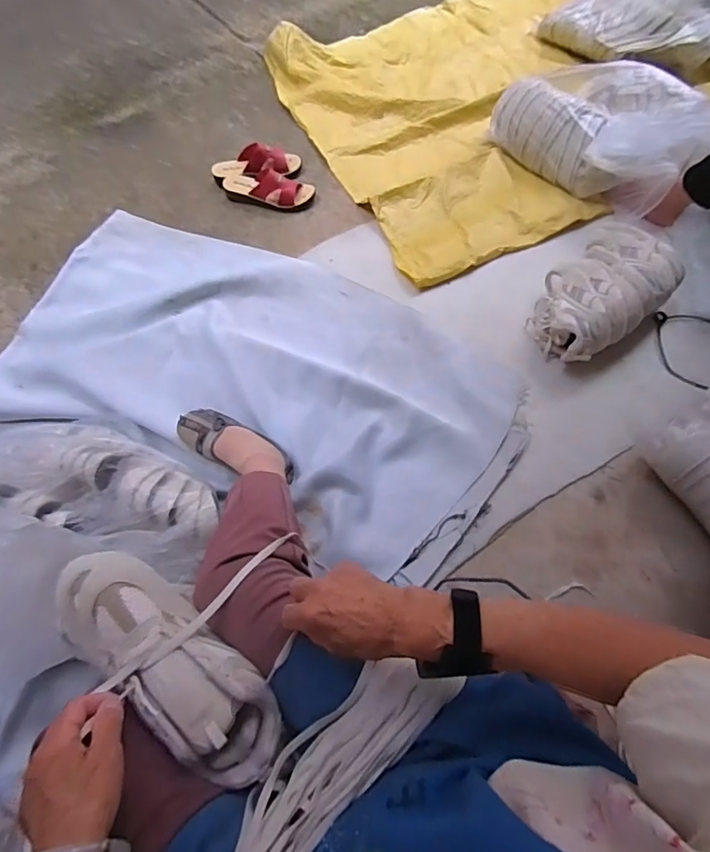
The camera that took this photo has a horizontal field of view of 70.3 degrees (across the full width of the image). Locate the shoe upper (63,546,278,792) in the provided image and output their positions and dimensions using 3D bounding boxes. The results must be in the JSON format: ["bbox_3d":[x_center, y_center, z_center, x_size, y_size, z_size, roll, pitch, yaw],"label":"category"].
[{"bbox_3d":[-0.179,0.224,0.483,0.263,0.069,0.090,40,68,9],"label":"shoe upper"}]

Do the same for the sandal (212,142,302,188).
[{"bbox_3d":[-0.250,-0.672,1.276,0.225,0.085,0.093,-9,67,-6],"label":"sandal"}]

